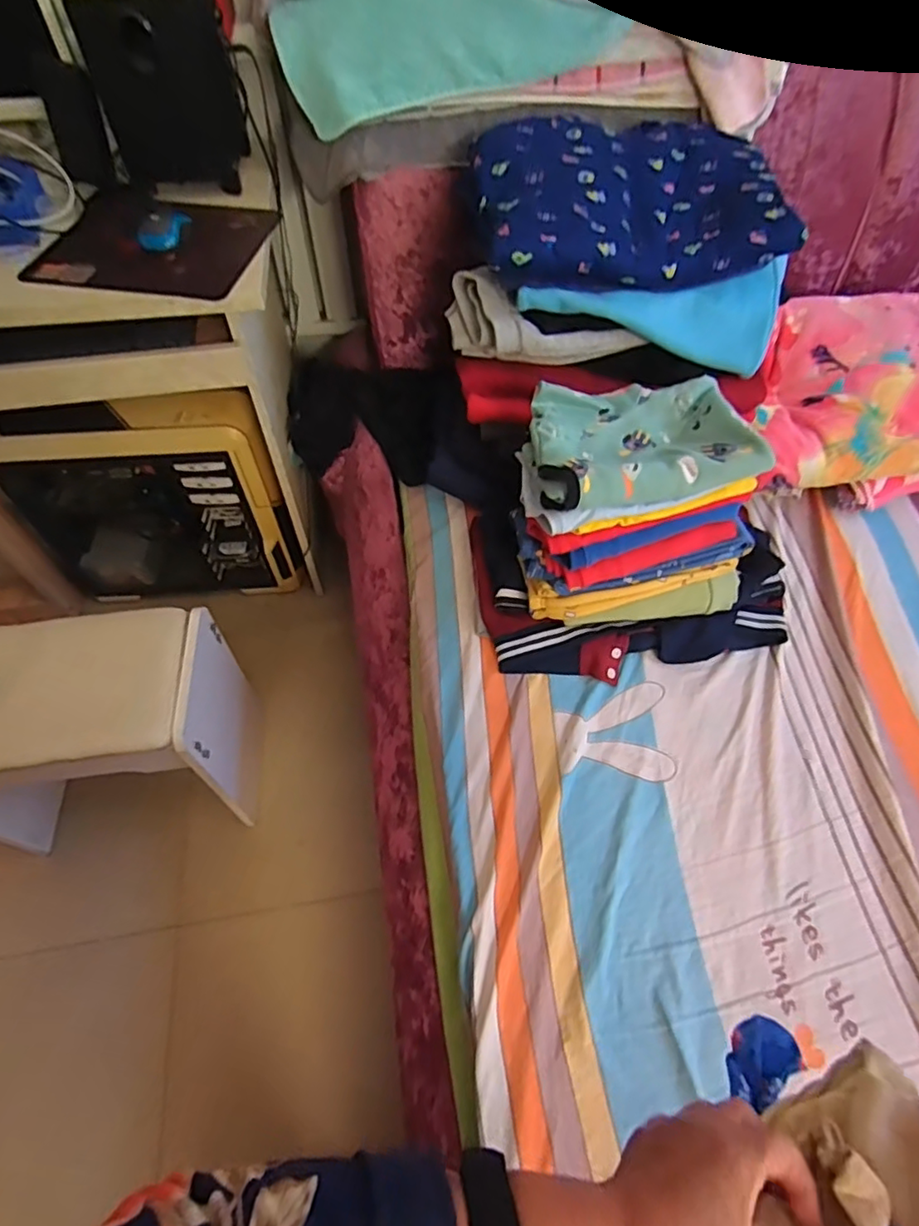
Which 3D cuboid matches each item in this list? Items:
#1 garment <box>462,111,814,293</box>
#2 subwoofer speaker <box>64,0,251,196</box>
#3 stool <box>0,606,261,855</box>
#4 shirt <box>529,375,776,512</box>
[{"bbox_3d":[0.227,-0.583,0.815,0.415,0.084,0.273,-4,77,-7],"label":"garment"},{"bbox_3d":[-0.421,-0.770,0.867,0.190,0.217,0.159,-13,56,-10],"label":"subwoofer speaker"},{"bbox_3d":[-0.569,0.209,0.972,0.409,0.399,0.232,-7,55,-6],"label":"stool"},{"bbox_3d":[0.224,-0.225,0.757,0.259,0.044,0.192,-5,55,-4],"label":"shirt"}]

